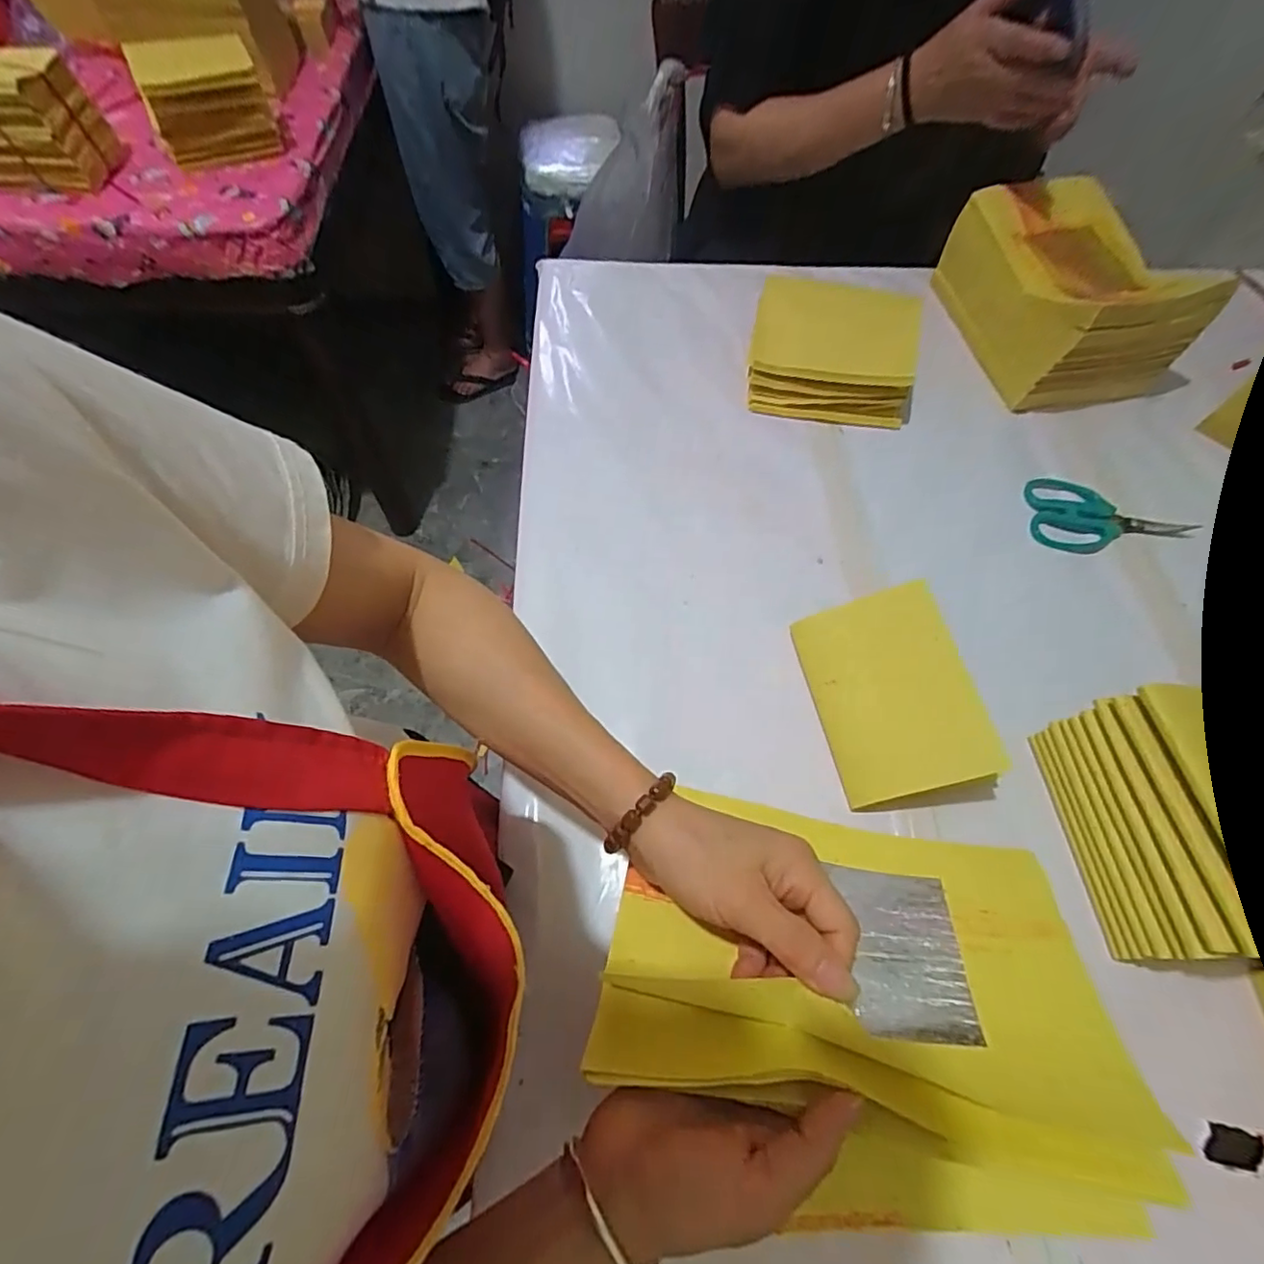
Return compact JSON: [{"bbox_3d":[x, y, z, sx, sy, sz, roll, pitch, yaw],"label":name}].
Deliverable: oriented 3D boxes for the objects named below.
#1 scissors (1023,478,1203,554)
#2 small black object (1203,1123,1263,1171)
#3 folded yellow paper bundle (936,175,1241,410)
[{"bbox_3d":[0.462,-0.103,0.566,0.145,0.009,0.080,17,64,6],"label":"scissors"},{"bbox_3d":[0.360,0.308,0.349,0.037,0.005,0.020,9,63,3],"label":"small black object"},{"bbox_3d":[0.466,-0.376,0.642,0.164,0.127,0.234,-10,64,-7],"label":"folded yellow paper bundle"}]

